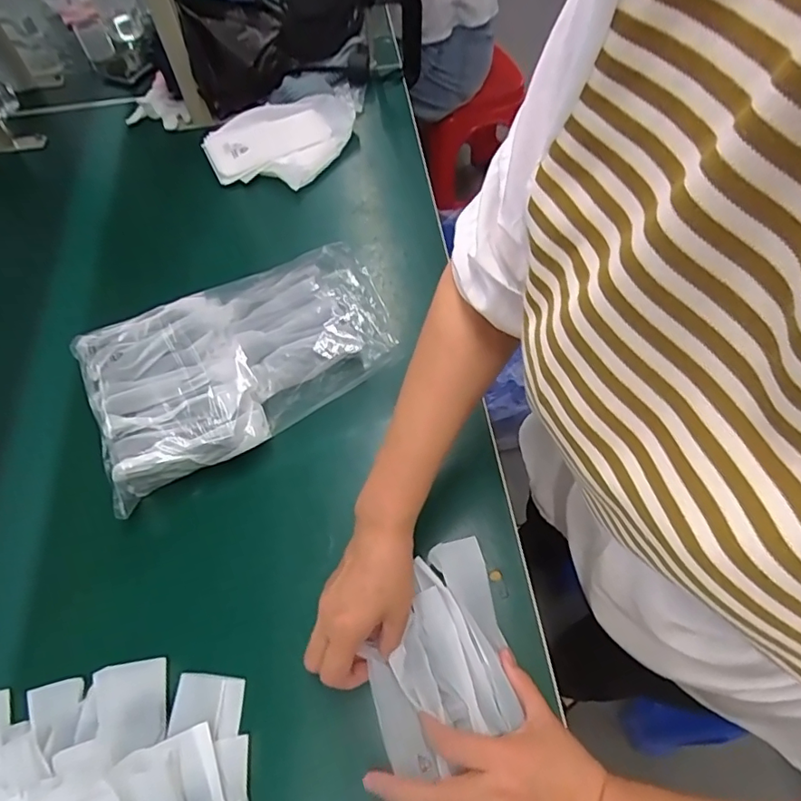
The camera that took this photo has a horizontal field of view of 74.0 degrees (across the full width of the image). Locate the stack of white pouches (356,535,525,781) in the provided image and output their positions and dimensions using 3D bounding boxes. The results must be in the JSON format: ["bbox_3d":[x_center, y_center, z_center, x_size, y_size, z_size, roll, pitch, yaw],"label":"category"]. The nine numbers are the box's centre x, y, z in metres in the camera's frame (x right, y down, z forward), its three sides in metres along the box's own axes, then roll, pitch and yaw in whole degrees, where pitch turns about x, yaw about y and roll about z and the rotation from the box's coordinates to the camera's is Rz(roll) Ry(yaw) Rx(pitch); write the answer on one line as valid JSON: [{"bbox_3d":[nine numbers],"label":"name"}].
[{"bbox_3d":[0.029,0.198,0.428,0.108,0.024,0.153,-11,60,-3],"label":"stack of white pouches"}]

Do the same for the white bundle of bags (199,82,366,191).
[{"bbox_3d":[-0.148,-0.395,0.807,0.276,0.051,0.174,-35,64,-16],"label":"white bundle of bags"}]

